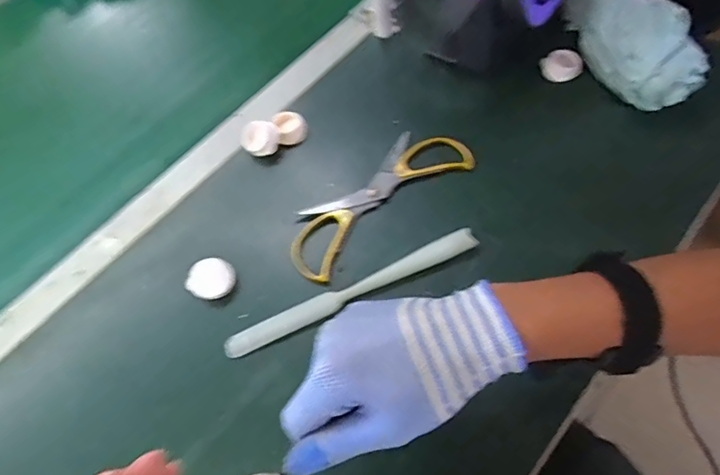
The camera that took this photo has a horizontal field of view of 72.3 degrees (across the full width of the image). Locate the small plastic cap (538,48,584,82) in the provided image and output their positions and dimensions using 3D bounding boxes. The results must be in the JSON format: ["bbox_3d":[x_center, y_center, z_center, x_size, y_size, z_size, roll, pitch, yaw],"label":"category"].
[{"bbox_3d":[0.226,-0.195,0.549,0.046,0.025,0.036,31,70,16],"label":"small plastic cap"}]

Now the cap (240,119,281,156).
[{"bbox_3d":[-0.105,-0.105,0.522,0.040,0.020,0.039,-1,64,2],"label":"cap"}]

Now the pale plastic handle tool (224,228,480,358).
[{"bbox_3d":[-0.006,0.050,0.443,0.240,0.014,0.024,-23,65,-8],"label":"pale plastic handle tool"}]

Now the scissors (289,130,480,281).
[{"bbox_3d":[0.016,-0.039,0.488,0.205,0.018,0.071,-38,68,-14],"label":"scissors"}]

